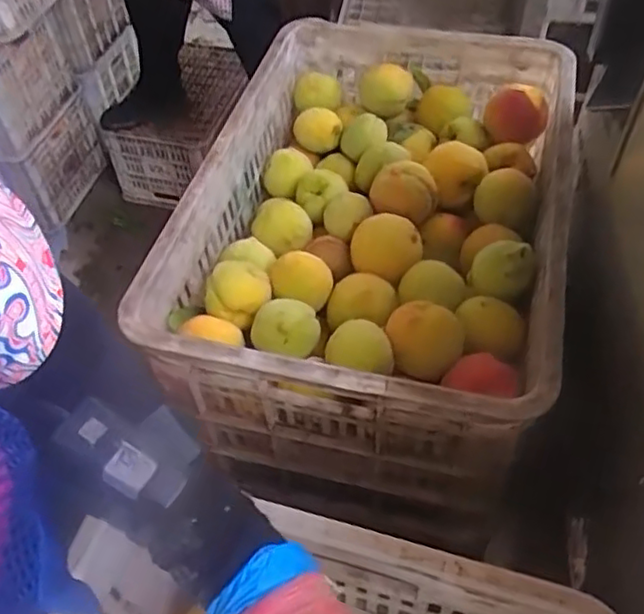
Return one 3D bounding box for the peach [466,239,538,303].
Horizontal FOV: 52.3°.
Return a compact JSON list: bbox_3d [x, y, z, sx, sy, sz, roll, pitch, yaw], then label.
[{"bbox_3d":[0.164,-0.037,0.597,0.055,0.047,0.045,15,54,14],"label":"peach"}]

